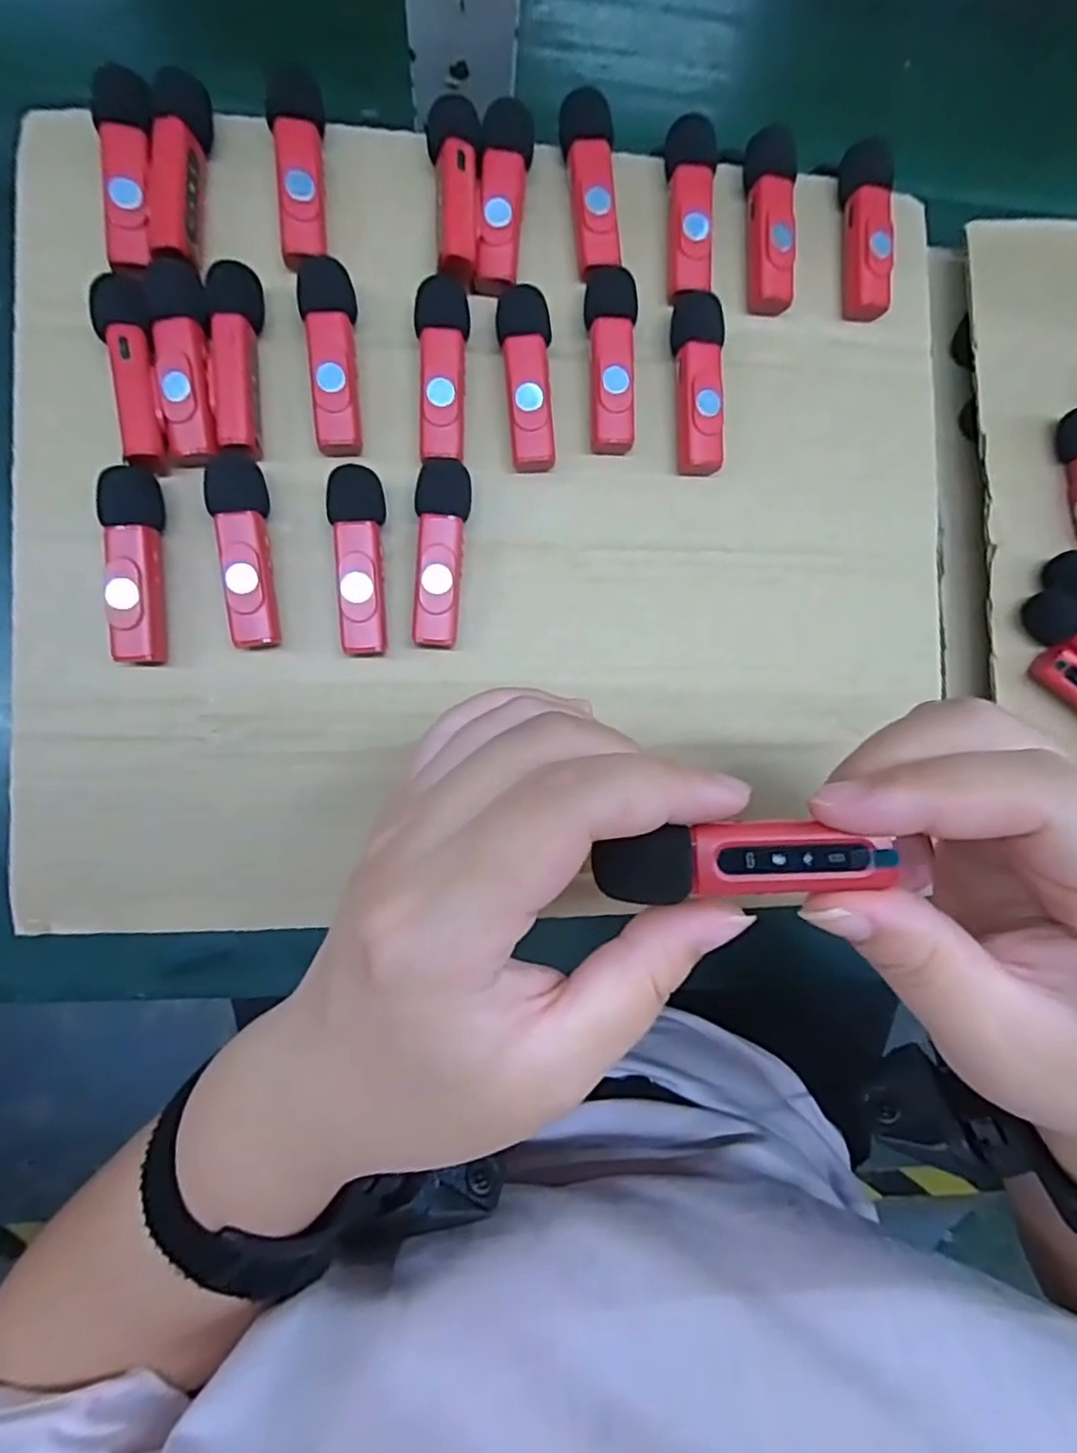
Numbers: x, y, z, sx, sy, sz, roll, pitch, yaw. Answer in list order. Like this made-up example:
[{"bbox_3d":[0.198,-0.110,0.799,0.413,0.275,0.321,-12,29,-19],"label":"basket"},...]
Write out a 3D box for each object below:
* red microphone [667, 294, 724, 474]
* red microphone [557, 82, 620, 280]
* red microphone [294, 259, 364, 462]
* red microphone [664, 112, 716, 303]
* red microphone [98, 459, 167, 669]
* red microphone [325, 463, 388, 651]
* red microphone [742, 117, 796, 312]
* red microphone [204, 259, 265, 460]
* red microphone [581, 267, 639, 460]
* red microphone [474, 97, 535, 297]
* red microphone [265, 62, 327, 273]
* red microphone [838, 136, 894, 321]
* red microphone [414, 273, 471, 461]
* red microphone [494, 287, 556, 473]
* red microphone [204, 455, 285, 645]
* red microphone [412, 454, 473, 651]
[{"bbox_3d":[0.060,-0.130,0.259,0.018,0.016,0.067,-1,83,-7],"label":"red microphone"},{"bbox_3d":[0.021,-0.198,0.255,0.019,0.011,0.057,-9,84,-8],"label":"red microphone"},{"bbox_3d":[-0.073,-0.132,0.243,0.018,0.017,0.067,-7,84,-7],"label":"red microphone"},{"bbox_3d":[0.057,-0.197,0.260,0.017,0.014,0.066,0,83,-7],"label":"red microphone"},{"bbox_3d":[-0.138,-0.055,0.234,0.017,0.016,0.065,-4,84,-7],"label":"red microphone"},{"bbox_3d":[-0.063,-0.058,0.243,0.018,0.015,0.064,-5,84,-7],"label":"red microphone"},{"bbox_3d":[0.090,-0.195,0.265,0.017,0.016,0.063,-2,84,-7],"label":"red microphone"},{"bbox_3d":[-0.106,-0.127,0.240,0.016,0.018,0.064,0,83,-7],"label":"red microphone"},{"bbox_3d":[0.027,-0.137,0.255,0.018,0.015,0.069,-1,83,-7],"label":"red microphone"},{"bbox_3d":[-0.013,-0.190,0.247,0.017,0.012,0.063,6,83,-6],"label":"red microphone"},{"bbox_3d":[-0.084,-0.194,0.240,0.017,0.018,0.060,-4,84,-7],"label":"red microphone"},{"bbox_3d":[0.131,-0.196,0.271,0.017,0.017,0.064,-3,84,-7],"label":"red microphone"},{"bbox_3d":[-0.035,-0.128,0.247,0.018,0.016,0.063,1,83,-7],"label":"red microphone"},{"bbox_3d":[-0.004,-0.128,0.251,0.019,0.014,0.065,-4,84,-7],"label":"red microphone"},{"bbox_3d":[-0.101,-0.061,0.238,0.018,0.018,0.065,-8,84,-8],"label":"red microphone"},{"bbox_3d":[-0.035,-0.062,0.245,0.019,0.016,0.066,2,83,-7],"label":"red microphone"}]

